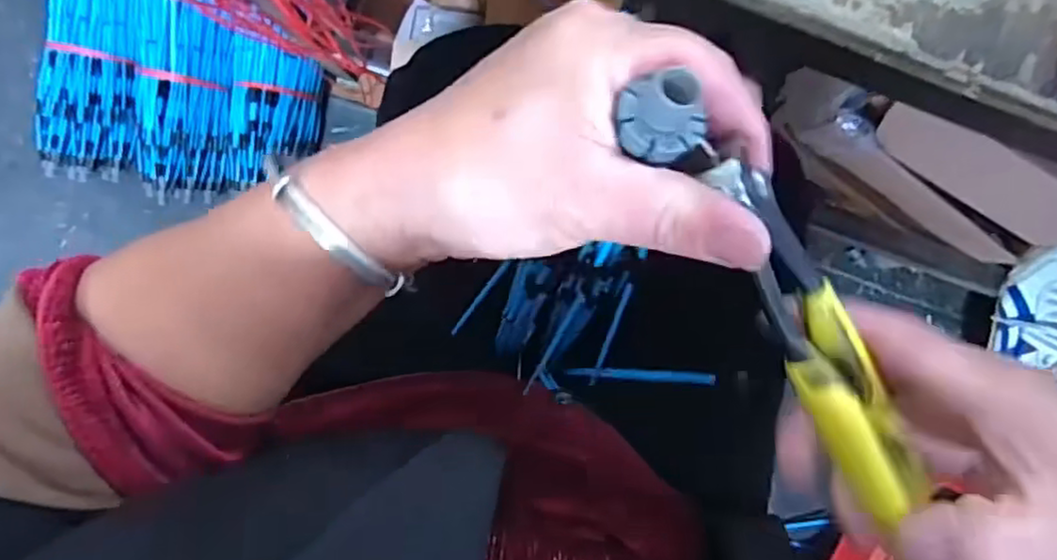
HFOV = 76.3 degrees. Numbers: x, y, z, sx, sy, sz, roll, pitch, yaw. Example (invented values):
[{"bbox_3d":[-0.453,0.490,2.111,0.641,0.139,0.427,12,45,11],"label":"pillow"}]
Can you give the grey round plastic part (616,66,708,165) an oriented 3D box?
[{"bbox_3d":[0.036,-0.043,0.179,0.022,0.006,0.022,-28,96,0],"label":"grey round plastic part"}]

